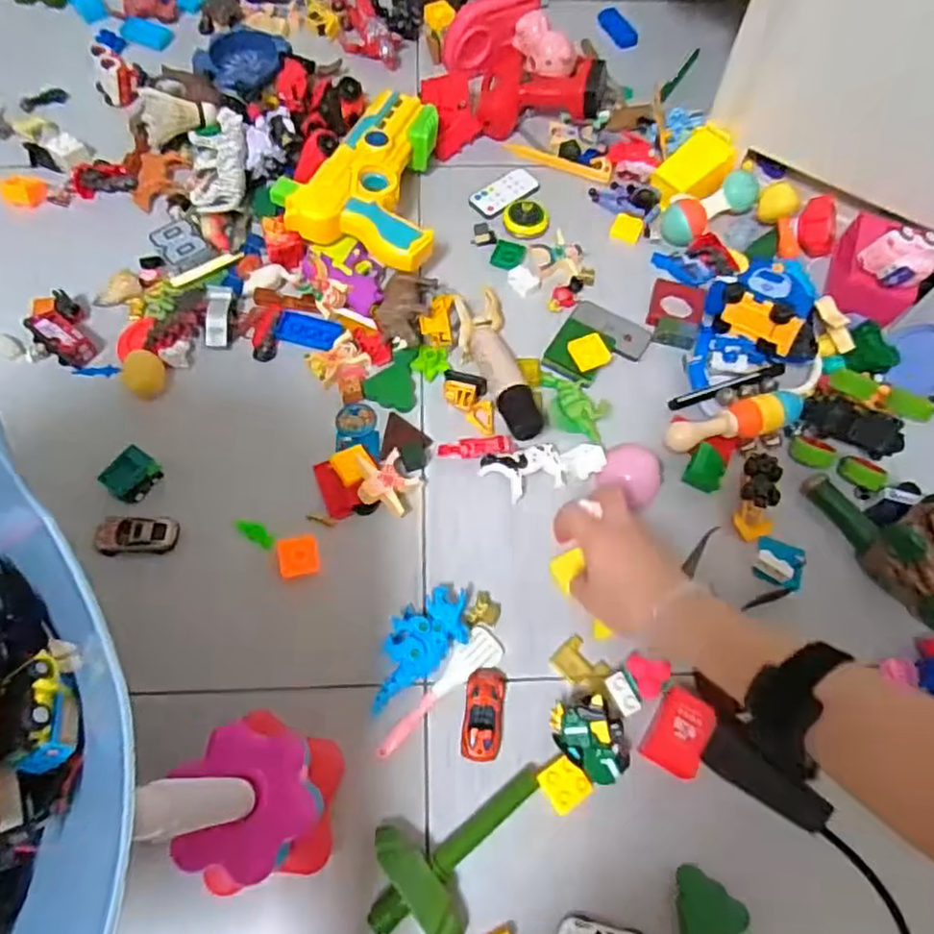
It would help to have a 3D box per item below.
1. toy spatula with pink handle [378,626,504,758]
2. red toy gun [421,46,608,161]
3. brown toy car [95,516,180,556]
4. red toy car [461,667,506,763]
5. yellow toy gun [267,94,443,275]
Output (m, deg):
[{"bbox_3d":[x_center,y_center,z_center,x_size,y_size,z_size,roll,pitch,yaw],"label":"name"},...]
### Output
[{"bbox_3d":[-0.018,0.184,0.534,0.031,0.005,0.127,38,71,16],"label":"toy spatula with pink handle"},{"bbox_3d":[0.060,-0.464,0.808,0.219,0.059,0.132,-7,66,-4],"label":"red toy gun"},{"bbox_3d":[-0.287,0.061,0.577,0.063,0.021,0.035,-1,65,-1],"label":"brown toy car"},{"bbox_3d":[0.014,0.196,0.527,0.031,0.015,0.070,5,65,2],"label":"red toy car"},{"bbox_3d":[-0.094,-0.324,0.737,0.167,0.061,0.231,17,66,7],"label":"yellow toy gun"}]

